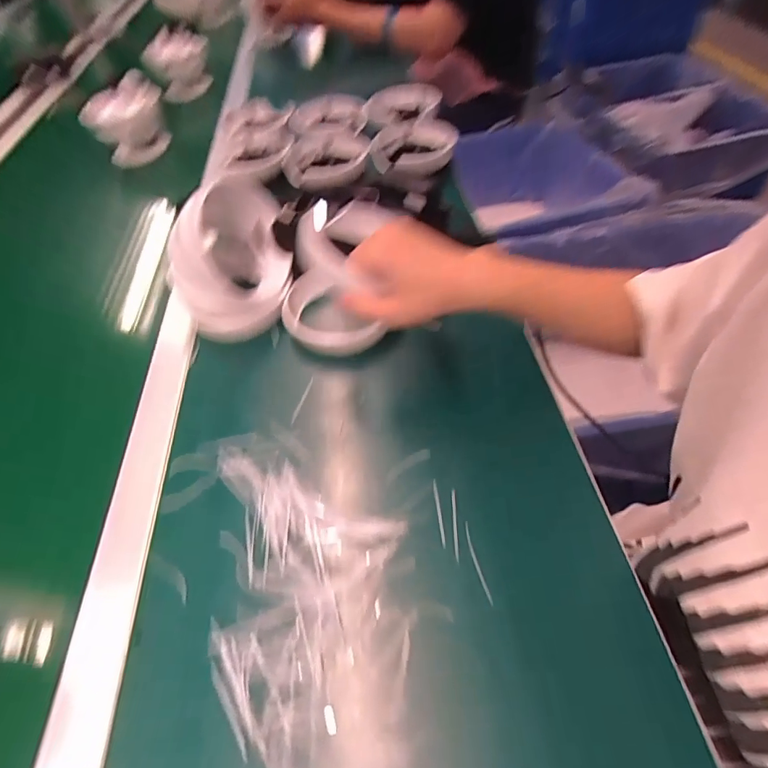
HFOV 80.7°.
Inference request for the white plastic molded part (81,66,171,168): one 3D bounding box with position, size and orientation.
[{"bbox_3d":[-0.420,-0.430,0.751,0.125,0.124,0.050,-31,55,-18],"label":"white plastic molded part"}]

